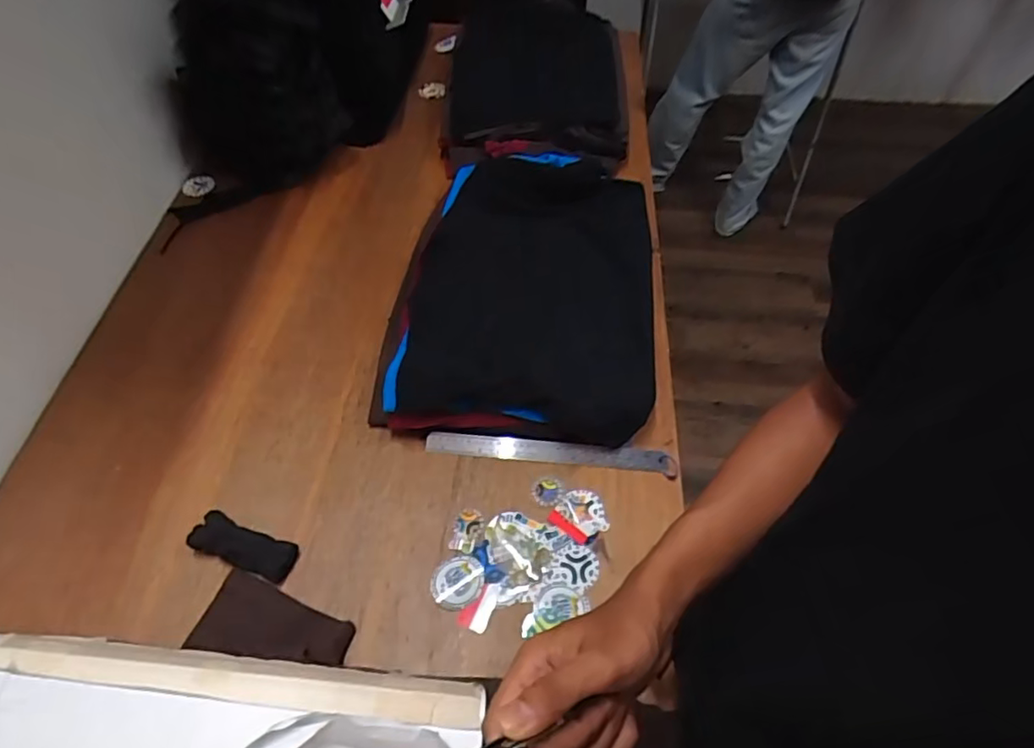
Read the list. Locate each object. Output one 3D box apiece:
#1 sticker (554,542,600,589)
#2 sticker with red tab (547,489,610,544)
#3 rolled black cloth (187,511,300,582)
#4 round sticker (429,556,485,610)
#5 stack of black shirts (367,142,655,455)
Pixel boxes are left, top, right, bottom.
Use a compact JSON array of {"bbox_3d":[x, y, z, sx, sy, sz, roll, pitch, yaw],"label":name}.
[{"bbox_3d":[0.073,0.233,0.721,0.053,0.004,0.050,10,56,5],"label":"sticker"},{"bbox_3d":[0.083,0.180,0.755,0.065,0.004,0.064,34,62,20],"label":"sticker with red tab"},{"bbox_3d":[-0.330,0.208,0.715,0.122,0.032,0.048,18,58,10],"label":"rolled black cloth"},{"bbox_3d":[-0.071,0.247,0.703,0.062,0.010,0.058,1,56,-1],"label":"round sticker"},{"bbox_3d":[0.012,-0.162,0.930,0.376,0.088,0.567,6,56,3],"label":"stack of black shirts"}]

